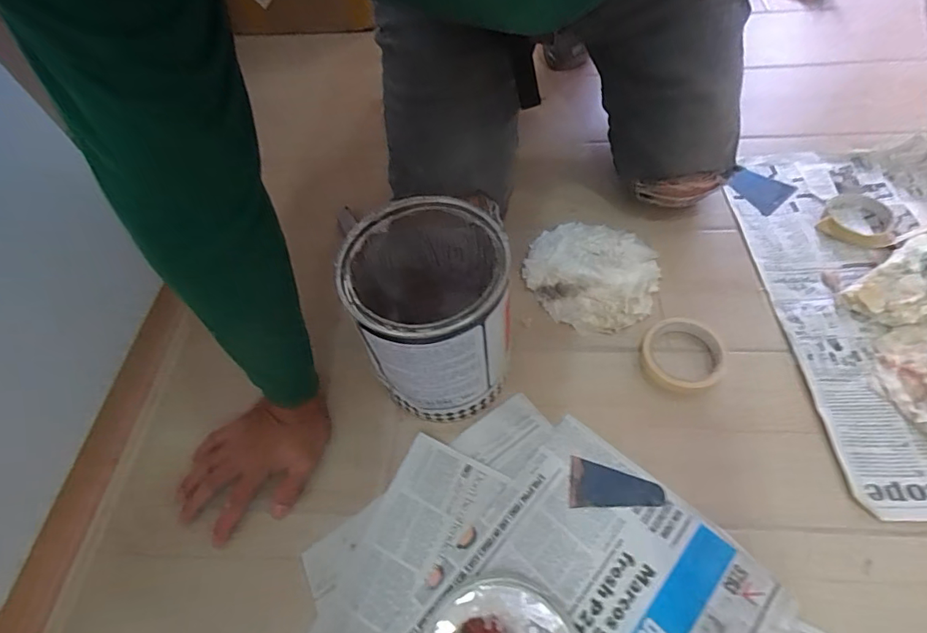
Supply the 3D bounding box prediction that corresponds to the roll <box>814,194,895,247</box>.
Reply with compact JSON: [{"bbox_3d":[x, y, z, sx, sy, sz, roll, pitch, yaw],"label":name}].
[{"bbox_3d":[0.549,-0.136,0.664,0.087,0.017,0.099,30,64,23],"label":"roll"}]

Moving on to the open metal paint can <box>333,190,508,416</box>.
[{"bbox_3d":[-0.033,-0.001,0.521,0.151,0.188,0.165,-2,56,4],"label":"open metal paint can"}]

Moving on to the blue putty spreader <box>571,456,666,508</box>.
[{"bbox_3d":[0.161,0.180,0.508,0.094,0.004,0.048,5,57,8],"label":"blue putty spreader"}]

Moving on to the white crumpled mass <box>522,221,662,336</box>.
[{"bbox_3d":[0.171,-0.060,0.652,0.173,0.031,0.168,-2,56,4],"label":"white crumpled mass"}]

